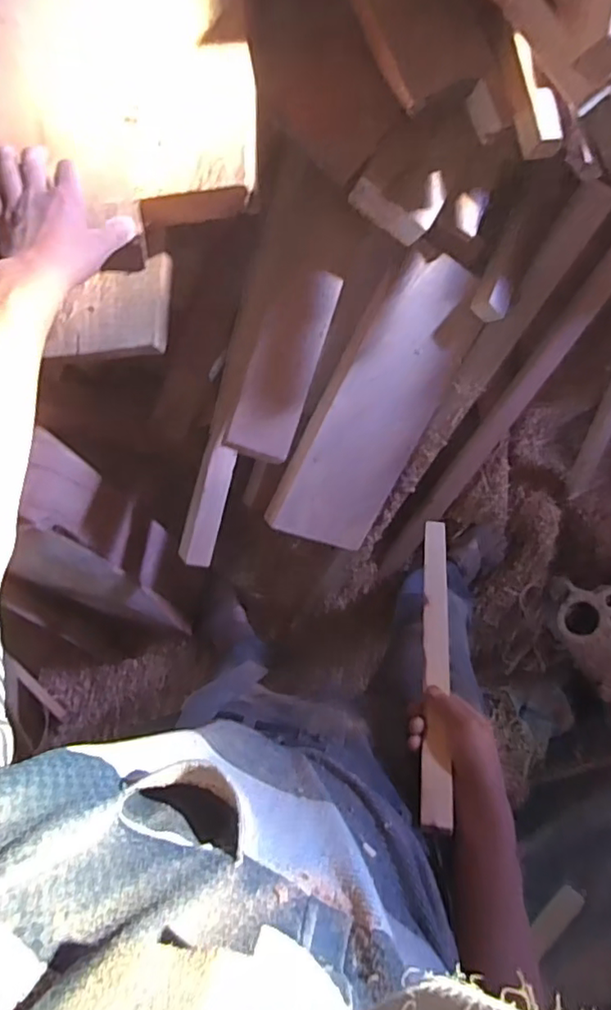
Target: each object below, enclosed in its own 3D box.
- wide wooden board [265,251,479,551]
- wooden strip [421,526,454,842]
[{"bbox_3d":[0.134,-0.165,1.049,0.221,0.038,0.539,17,109,-28],"label":"wide wooden board"},{"bbox_3d":[0.167,0.171,0.748,0.029,0.474,0.019,18,127,-1],"label":"wooden strip"}]

